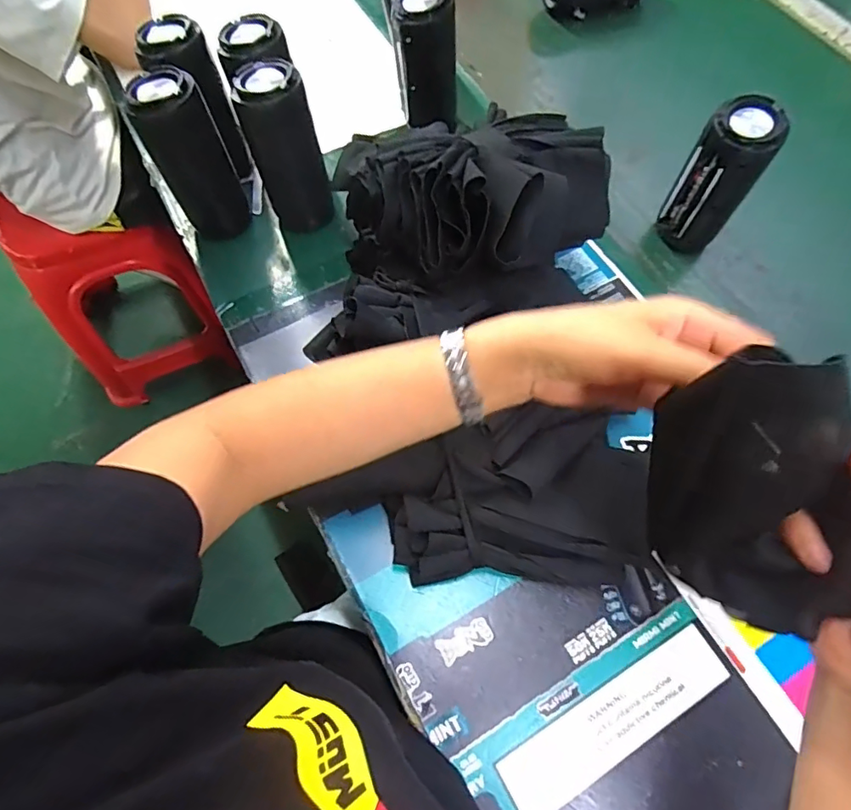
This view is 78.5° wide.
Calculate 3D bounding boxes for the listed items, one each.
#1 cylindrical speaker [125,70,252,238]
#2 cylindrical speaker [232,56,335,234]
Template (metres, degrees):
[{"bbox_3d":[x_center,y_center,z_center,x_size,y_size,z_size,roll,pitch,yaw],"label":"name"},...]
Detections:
[{"bbox_3d":[-0.217,-0.229,0.500,0.063,0.159,0.058,1,66,-2],"label":"cylindrical speaker"},{"bbox_3d":[-0.130,-0.237,0.490,0.060,0.148,0.054,-25,69,-13],"label":"cylindrical speaker"}]

